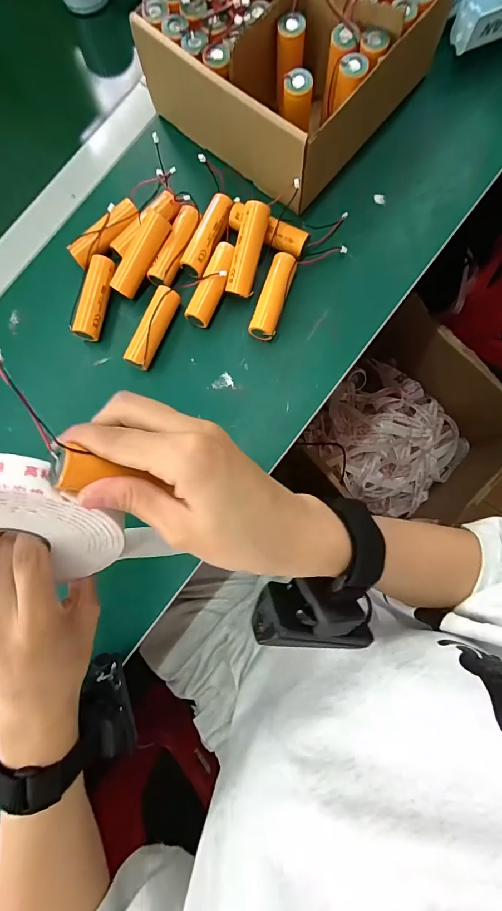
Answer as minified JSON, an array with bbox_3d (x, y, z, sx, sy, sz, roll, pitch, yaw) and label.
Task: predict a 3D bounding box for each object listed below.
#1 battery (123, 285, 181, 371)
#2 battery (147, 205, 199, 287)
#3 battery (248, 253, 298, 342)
[{"bbox_3d":[-0.085,-0.109,0.323,0.019,0.023,0.073,23,80,5],"label":"battery"},{"bbox_3d":[-0.066,-0.185,0.326,0.019,0.016,0.071,27,81,6],"label":"battery"},{"bbox_3d":[0.019,-0.137,0.323,0.022,0.024,0.071,18,80,4],"label":"battery"}]

